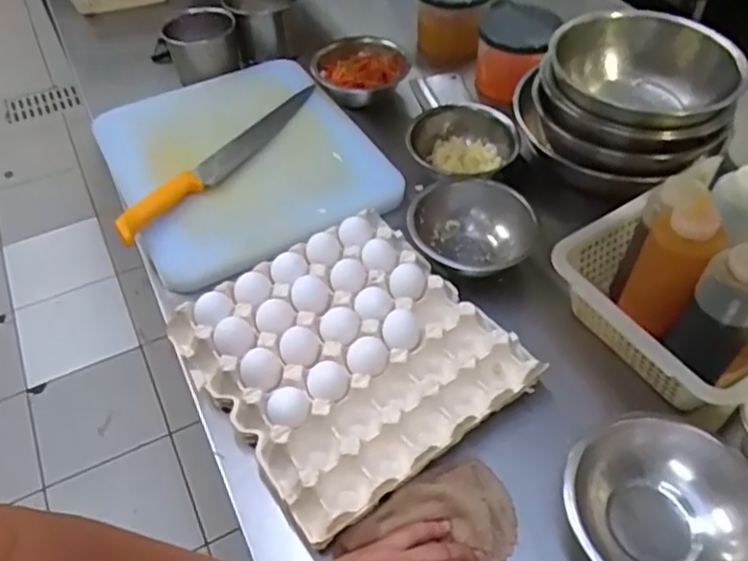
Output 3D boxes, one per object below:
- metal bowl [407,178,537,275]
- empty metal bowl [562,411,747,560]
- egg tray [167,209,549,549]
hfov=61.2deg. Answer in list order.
[{"bbox_3d":[0.120,-0.058,0.799,0.146,0.076,0.135,-1,48,1],"label":"metal bowl"},{"bbox_3d":[0.254,0.205,0.558,0.163,0.078,0.169,-1,48,1],"label":"empty metal bowl"},{"bbox_3d":[-0.023,0.074,0.674,0.284,0.057,0.295,-30,54,-23],"label":"egg tray"}]

